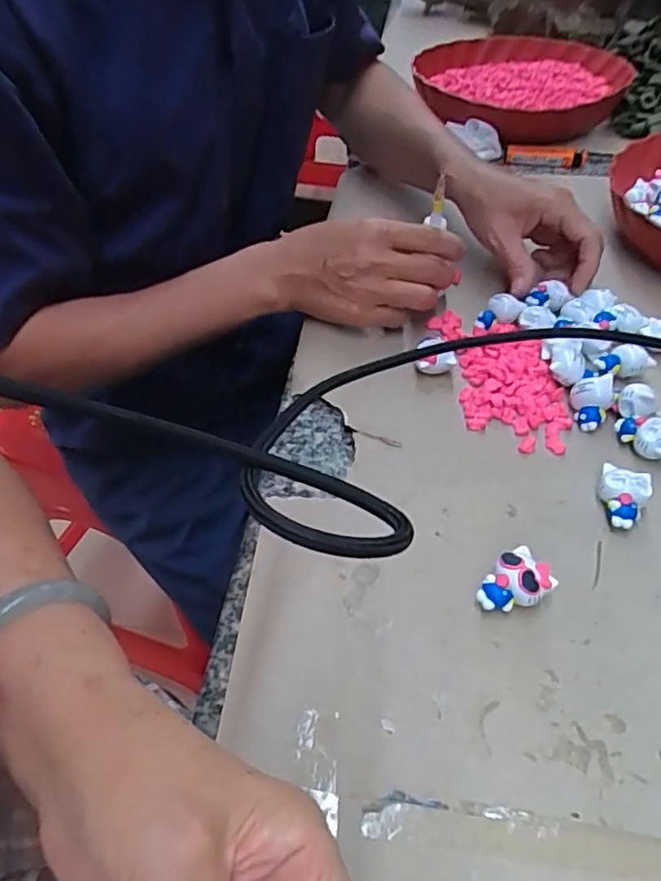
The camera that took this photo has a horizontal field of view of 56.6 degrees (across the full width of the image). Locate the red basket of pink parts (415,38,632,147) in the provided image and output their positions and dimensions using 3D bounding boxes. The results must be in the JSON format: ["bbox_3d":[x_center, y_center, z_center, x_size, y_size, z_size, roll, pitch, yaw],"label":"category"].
[{"bbox_3d":[0.207,-0.401,0.697,0.226,0.040,0.246,0,47,0],"label":"red basket of pink parts"}]

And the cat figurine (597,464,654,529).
[{"bbox_3d":[0.155,0.030,0.328,0.025,0.017,0.030,24,52,21],"label":"cat figurine"}]

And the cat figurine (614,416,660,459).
[{"bbox_3d":[0.181,-0.003,0.353,0.034,0.015,0.020,31,55,26],"label":"cat figurine"}]

